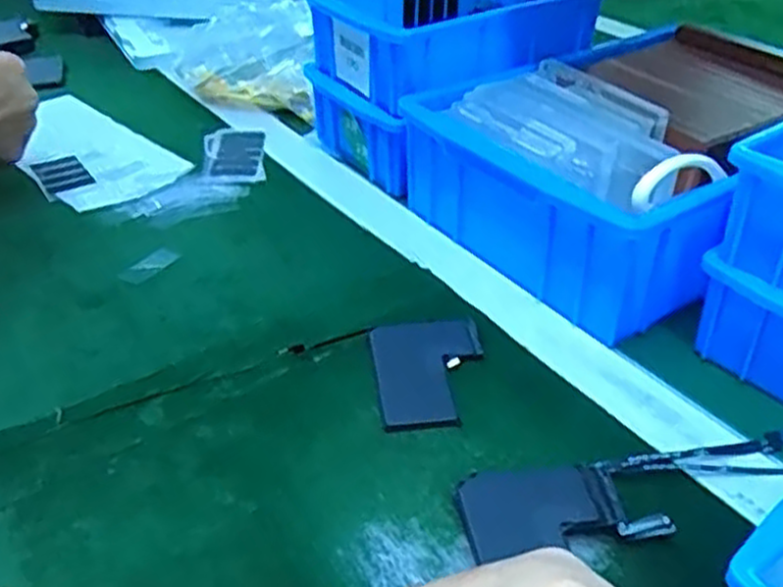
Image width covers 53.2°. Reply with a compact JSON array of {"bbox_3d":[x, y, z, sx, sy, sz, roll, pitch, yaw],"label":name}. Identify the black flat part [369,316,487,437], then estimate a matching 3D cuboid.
[{"bbox_3d":[0.021,0.040,0.405,0.059,0.004,0.076,-5,37,-6],"label":"black flat part"}]

